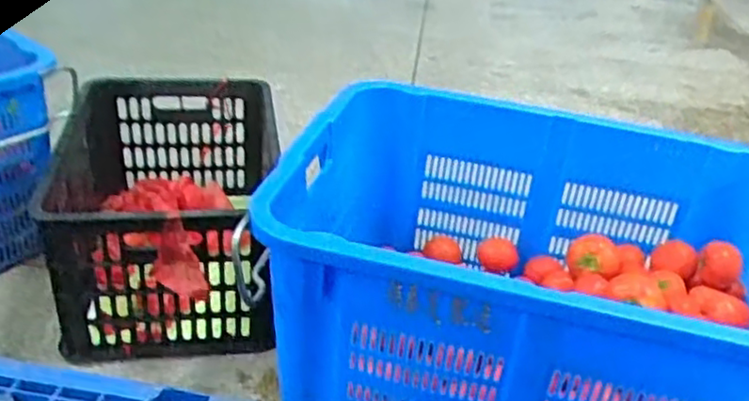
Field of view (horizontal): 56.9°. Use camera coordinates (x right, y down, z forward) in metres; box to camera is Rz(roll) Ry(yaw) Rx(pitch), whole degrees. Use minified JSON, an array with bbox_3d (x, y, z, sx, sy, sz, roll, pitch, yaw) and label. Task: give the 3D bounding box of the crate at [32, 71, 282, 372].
[{"bbox_3d":[-0.352,0.001,1.202,0.358,0.249,0.537,-2,32,-12],"label":"crate"}]

